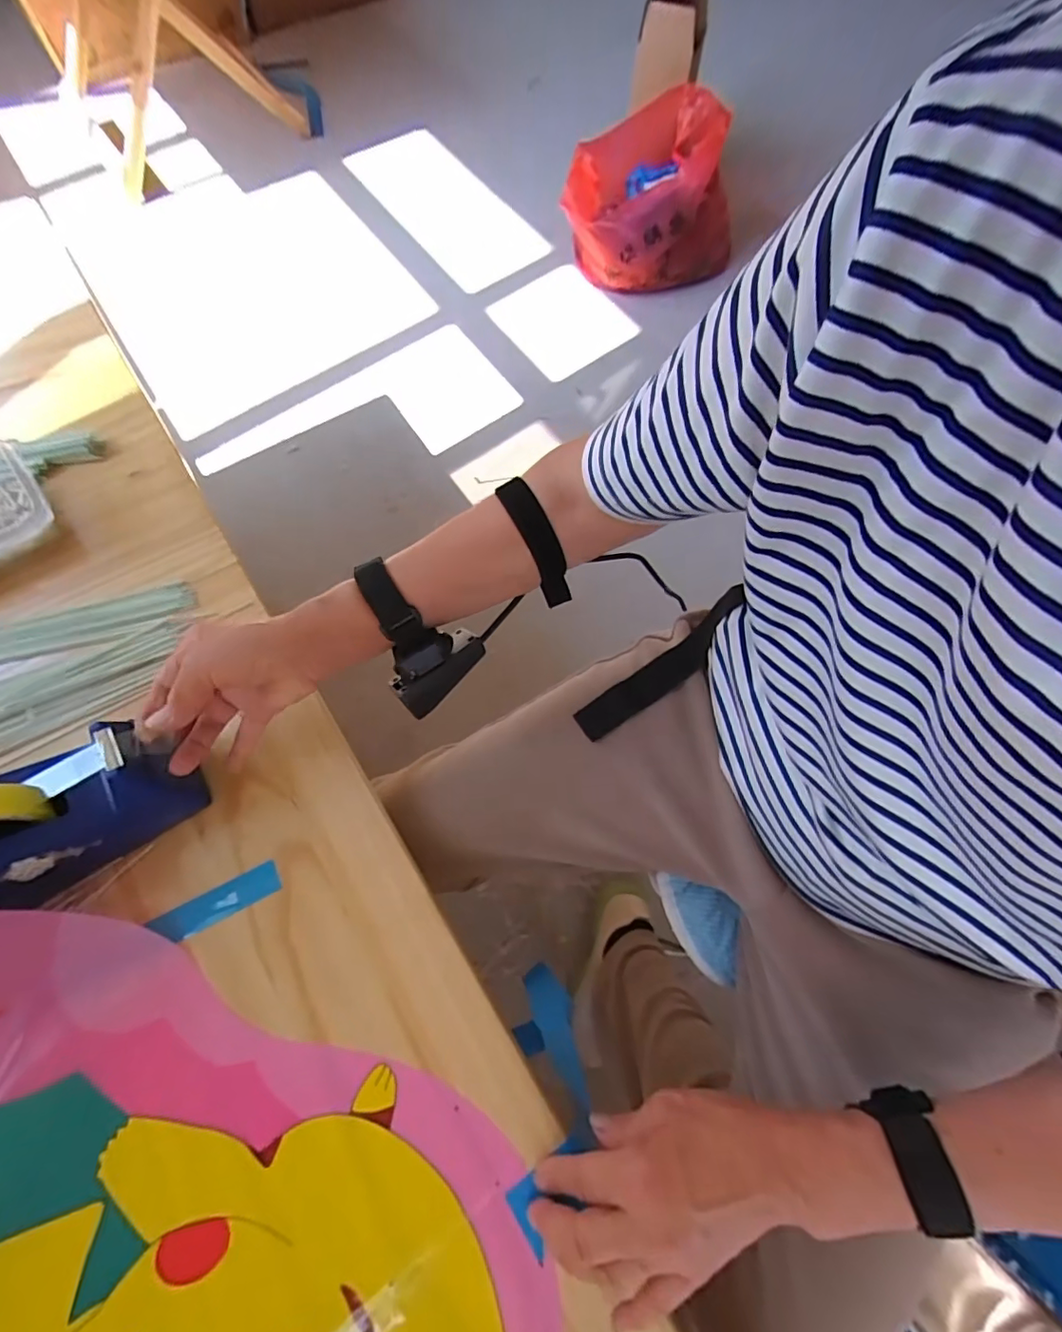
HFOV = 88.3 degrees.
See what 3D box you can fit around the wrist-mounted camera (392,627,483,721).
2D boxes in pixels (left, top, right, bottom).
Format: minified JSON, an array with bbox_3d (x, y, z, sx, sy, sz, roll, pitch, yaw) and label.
[{"bbox_3d":[-0.072,-0.004,0.394,0.068,0.043,0.035,-44,45,-8],"label":"wrist-mounted camera"}]

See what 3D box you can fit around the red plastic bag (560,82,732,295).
[{"bbox_3d":[0.266,-1.116,1.288,0.378,0.289,0.283,-18,70,-7],"label":"red plastic bag"}]

